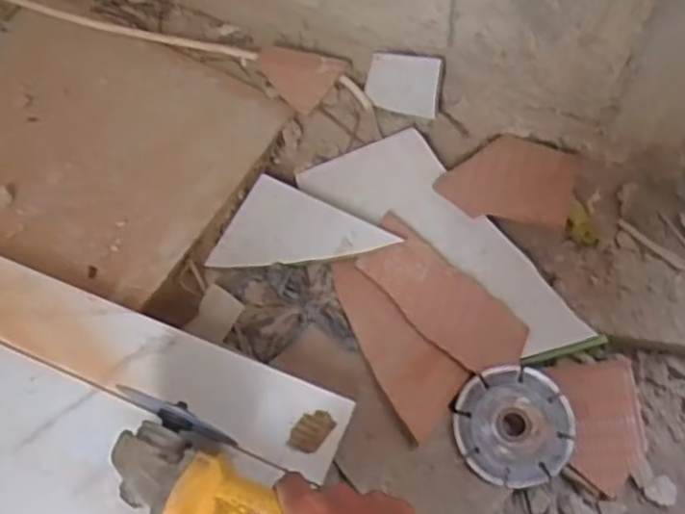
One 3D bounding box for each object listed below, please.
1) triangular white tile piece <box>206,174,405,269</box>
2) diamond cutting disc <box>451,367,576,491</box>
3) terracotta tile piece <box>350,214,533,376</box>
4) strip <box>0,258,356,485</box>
[{"bbox_3d":[-0.043,-0.008,0.707,0.156,0.012,0.101,26,86,25],"label":"triangular white tile piece"},{"bbox_3d":[0.142,0.139,0.602,0.095,0.006,0.095,0,71,1],"label":"diamond cutting disc"},{"bbox_3d":[0.085,0.036,0.653,0.174,0.007,0.064,42,93,27],"label":"terracotta tile piece"},{"bbox_3d":[-0.183,0.082,0.624,0.387,0.009,0.069,20,67,15],"label":"strip"}]

